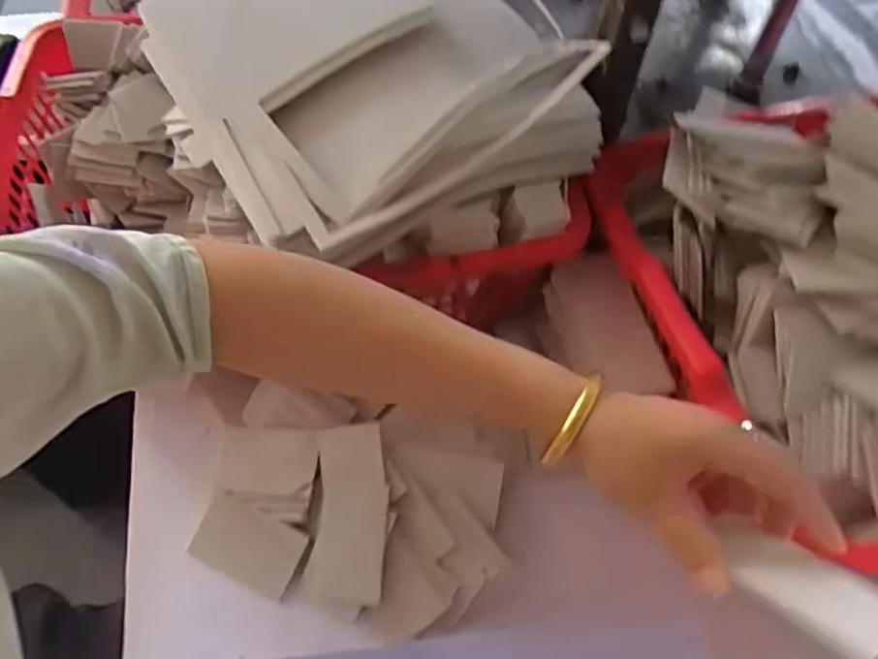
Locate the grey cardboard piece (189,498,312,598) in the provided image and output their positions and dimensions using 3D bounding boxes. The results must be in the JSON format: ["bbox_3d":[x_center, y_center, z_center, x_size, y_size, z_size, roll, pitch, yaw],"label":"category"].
[{"bbox_3d":[-0.153,0.174,0.538,0.089,0.004,0.053,22,80,10],"label":"grey cardboard piece"}]

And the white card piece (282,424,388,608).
[{"bbox_3d":[-0.076,0.146,0.530,0.071,0.006,0.136,1,80,13],"label":"white card piece"}]

